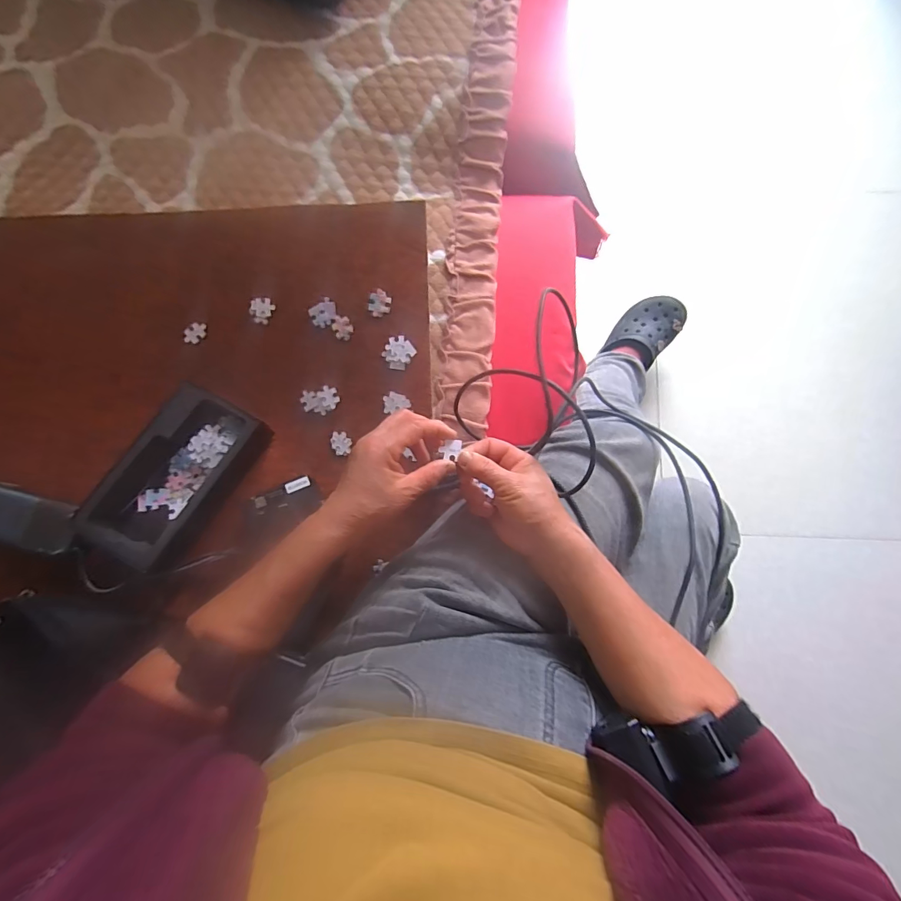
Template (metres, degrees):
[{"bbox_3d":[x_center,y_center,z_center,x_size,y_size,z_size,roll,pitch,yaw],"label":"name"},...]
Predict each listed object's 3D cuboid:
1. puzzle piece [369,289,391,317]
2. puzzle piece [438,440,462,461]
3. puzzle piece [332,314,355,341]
[{"bbox_3d":[-0.082,-0.171,0.497,0.025,0.004,0.030,9,100,4],"label":"puzzle piece"},{"bbox_3d":[0.000,-0.001,0.408,0.021,0.004,0.020,6,83,0],"label":"puzzle piece"},{"bbox_3d":[-0.126,-0.144,0.504,0.025,0.004,0.027,0,94,3],"label":"puzzle piece"}]

